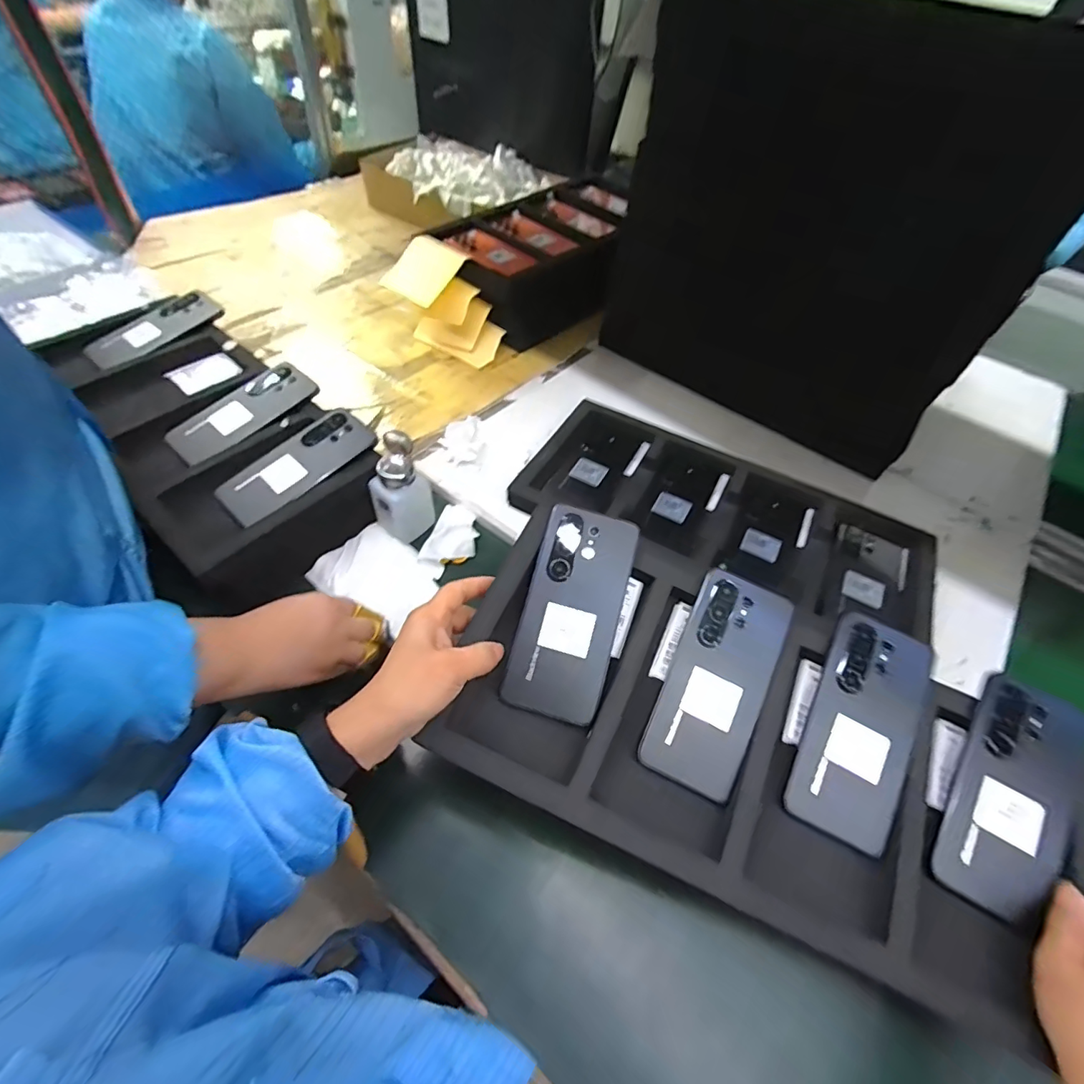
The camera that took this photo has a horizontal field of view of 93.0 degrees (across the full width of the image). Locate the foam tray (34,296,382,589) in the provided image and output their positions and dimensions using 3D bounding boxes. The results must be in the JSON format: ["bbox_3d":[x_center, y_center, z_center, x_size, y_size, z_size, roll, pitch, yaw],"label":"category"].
[{"bbox_3d":[-0.404,-0.136,0.621,0.451,0.100,0.223,39,58,22],"label":"foam tray"}]

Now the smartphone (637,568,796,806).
[{"bbox_3d":[0.141,0.108,0.409,0.075,0.013,0.169,24,74,12],"label":"smartphone"}]

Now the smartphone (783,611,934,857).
[{"bbox_3d":[0.252,0.144,0.404,0.077,0.012,0.169,24,74,13],"label":"smartphone"}]

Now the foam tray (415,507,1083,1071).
[{"bbox_3d":[0.159,0.160,0.400,0.457,0.035,0.214,23,73,6],"label":"foam tray"}]

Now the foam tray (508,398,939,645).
[{"bbox_3d":[0.220,-0.030,0.632,0.484,0.038,0.230,23,53,11],"label":"foam tray"}]

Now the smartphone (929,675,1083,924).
[{"bbox_3d":[0.354,0.190,0.384,0.075,0.014,0.163,28,77,15],"label":"smartphone"}]

